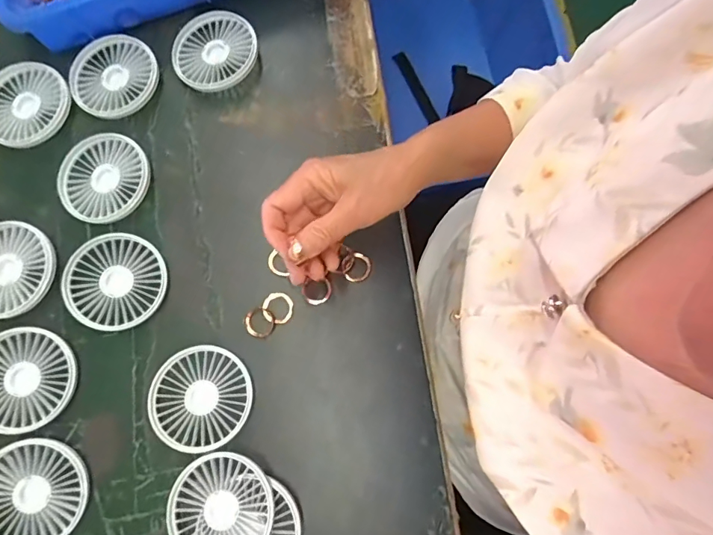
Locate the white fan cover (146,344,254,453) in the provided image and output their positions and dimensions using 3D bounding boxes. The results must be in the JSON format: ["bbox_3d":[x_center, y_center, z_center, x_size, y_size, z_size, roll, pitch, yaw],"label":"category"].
[{"bbox_3d":[-0.139,0.114,0.404,0.088,0.010,0.086,22,79,5],"label":"white fan cover"}]

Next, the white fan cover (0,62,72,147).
[{"bbox_3d":[-0.331,-0.163,0.453,0.090,0.012,0.085,25,79,5],"label":"white fan cover"}]

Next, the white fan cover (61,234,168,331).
[{"bbox_3d":[-0.223,0.013,0.424,0.086,0.014,0.086,23,79,5],"label":"white fan cover"}]

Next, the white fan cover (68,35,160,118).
[{"bbox_3d":[-0.246,-0.194,0.464,0.086,0.012,0.086,-43,81,-8],"label":"white fan cover"}]

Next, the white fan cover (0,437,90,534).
[{"bbox_3d":[-0.273,0.190,0.385,0.084,0.021,0.086,29,80,6],"label":"white fan cover"}]

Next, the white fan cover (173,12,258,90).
[{"bbox_3d":[-0.148,-0.224,0.472,0.086,0.020,0.090,-34,80,-7],"label":"white fan cover"}]

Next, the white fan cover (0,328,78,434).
[{"bbox_3d":[-0.296,0.098,0.403,0.086,0.013,0.086,26,79,5],"label":"white fan cover"}]

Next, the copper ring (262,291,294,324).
[{"bbox_3d":[-0.072,0.038,0.424,0.027,0.006,0.028,0,78,0],"label":"copper ring"}]

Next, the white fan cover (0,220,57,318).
[{"bbox_3d":[-0.328,0.000,0.419,0.094,0.009,0.086,15,78,3],"label":"white fan cover"}]

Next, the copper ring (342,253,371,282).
[{"bbox_3d":[0.000,0.000,0.436,0.028,0.005,0.027,0,78,0],"label":"copper ring"}]

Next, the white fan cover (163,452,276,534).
[{"bbox_3d":[-0.112,0.202,0.378,0.088,0.012,0.084,-30,79,-6],"label":"white fan cover"}]

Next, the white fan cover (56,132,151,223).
[{"bbox_3d":[-0.246,-0.088,0.439,0.088,0.007,0.086,39,81,8],"label":"white fan cover"}]

